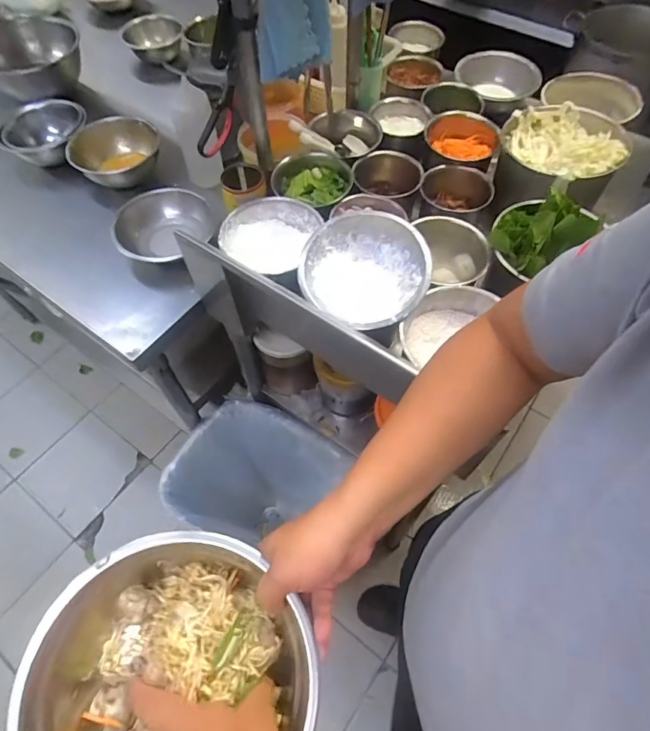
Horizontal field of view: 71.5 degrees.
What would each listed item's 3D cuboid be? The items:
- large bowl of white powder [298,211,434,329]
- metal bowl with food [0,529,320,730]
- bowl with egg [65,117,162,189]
[{"bbox_3d":[0.053,-0.121,0.618,0.167,0.076,0.159,0,60,1],"label":"large bowl of white powder"},{"bbox_3d":[-0.132,0.266,0.378,0.227,0.089,0.208,0,60,1],"label":"metal bowl with food"},{"bbox_3d":[-0.405,-0.415,0.872,0.151,0.065,0.144,0,60,1],"label":"bowl with egg"}]

